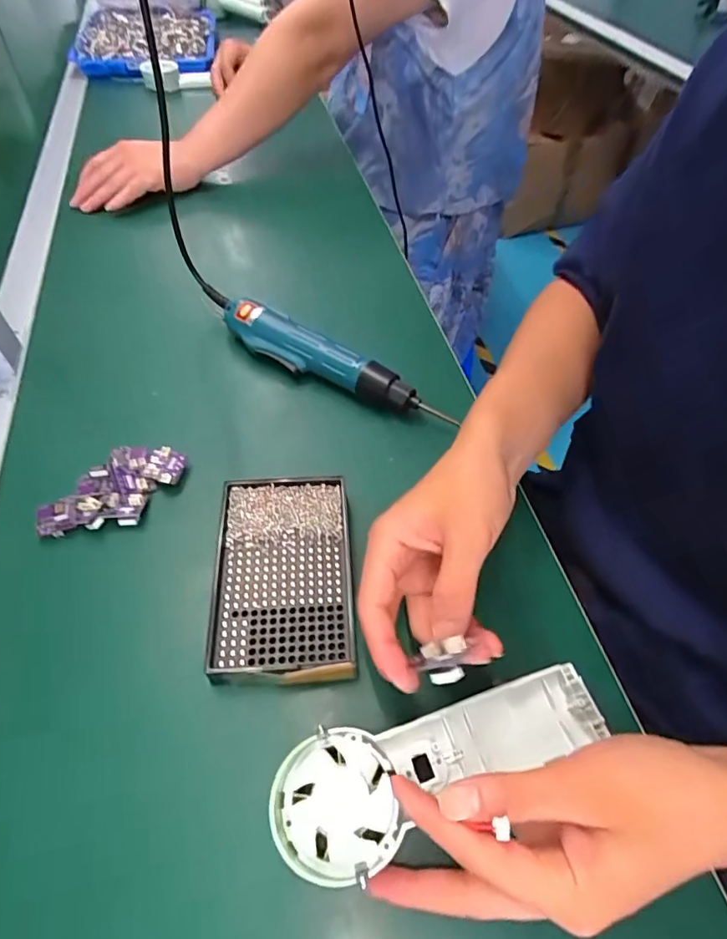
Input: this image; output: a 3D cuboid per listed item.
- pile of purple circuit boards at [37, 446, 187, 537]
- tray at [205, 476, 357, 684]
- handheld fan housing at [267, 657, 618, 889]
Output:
[{"bbox_3d":[-0.184,0.015,0.373,0.106,0.019,0.054,-28,59,-21],"label":"pile of purple circuit boards"},{"bbox_3d":[-0.054,0.067,0.336,0.088,0.016,0.139,-2,54,-4],"label":"tray"},{"bbox_3d":[0.041,0.151,0.266,0.175,0.018,0.059,-14,55,-15],"label":"handheld fan housing"}]

